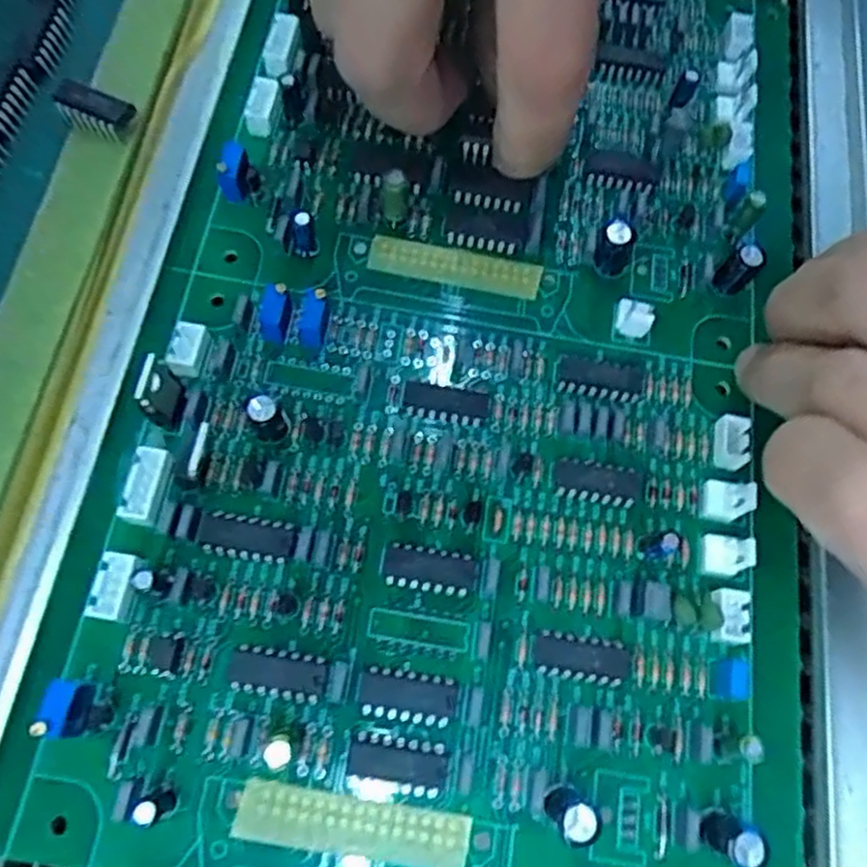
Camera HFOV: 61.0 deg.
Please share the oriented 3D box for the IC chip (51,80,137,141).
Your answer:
[{"bbox_3d":[-0.077,-0.073,0.165,0.019,0.005,0.008,25,71,7],"label":"IC chip"}]

